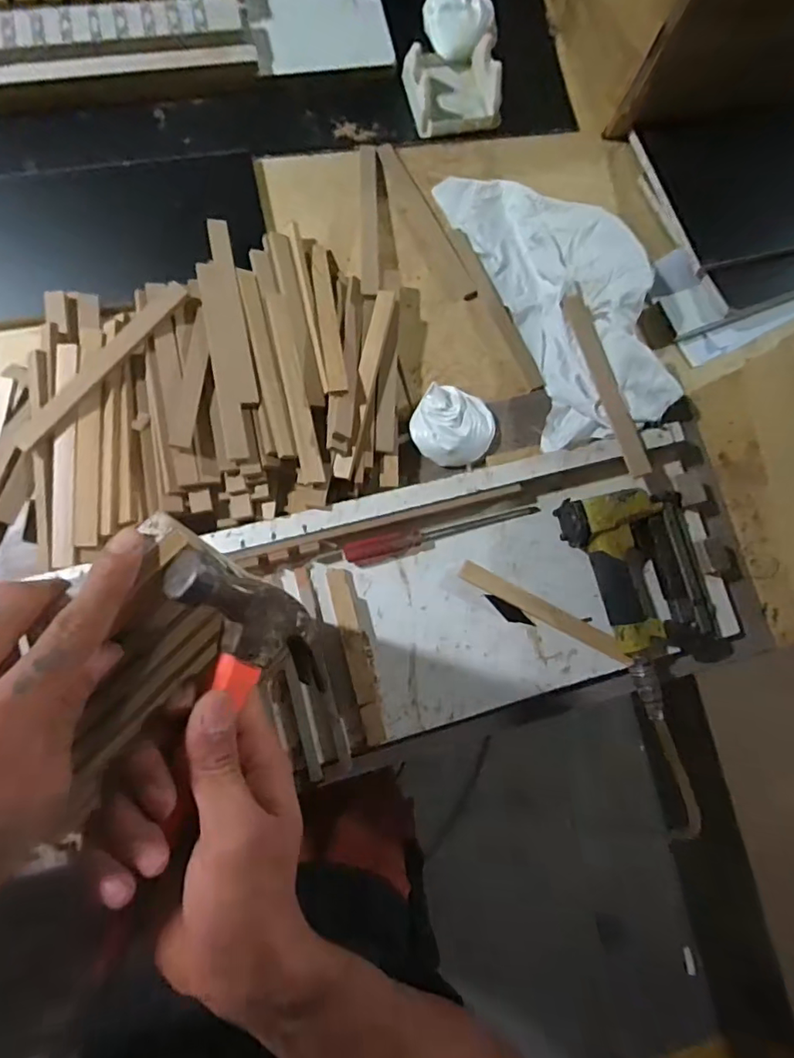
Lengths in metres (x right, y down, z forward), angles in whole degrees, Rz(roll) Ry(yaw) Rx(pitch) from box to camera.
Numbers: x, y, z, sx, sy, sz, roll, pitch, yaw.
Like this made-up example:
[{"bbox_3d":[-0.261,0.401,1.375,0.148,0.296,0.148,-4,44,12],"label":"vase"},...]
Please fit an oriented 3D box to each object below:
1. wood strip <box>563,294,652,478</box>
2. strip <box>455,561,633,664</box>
[{"bbox_3d":[0.246,-0.173,0.632,0.023,0.008,0.236,-24,73,30],"label":"wood strip"},{"bbox_3d":[0.165,0.091,0.591,0.205,0.015,0.023,28,79,0],"label":"strip"}]

